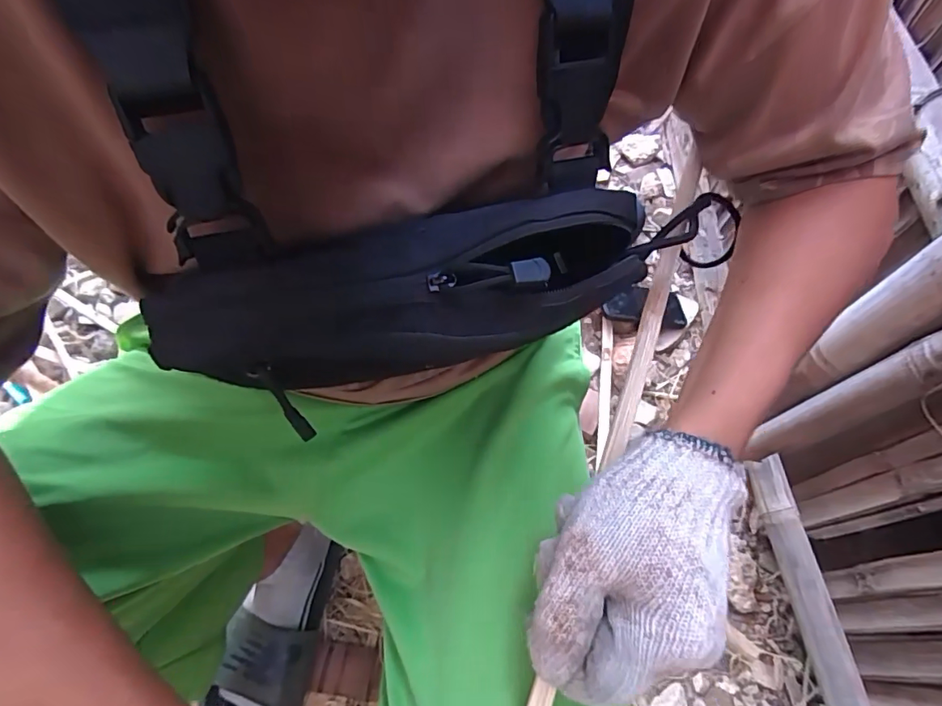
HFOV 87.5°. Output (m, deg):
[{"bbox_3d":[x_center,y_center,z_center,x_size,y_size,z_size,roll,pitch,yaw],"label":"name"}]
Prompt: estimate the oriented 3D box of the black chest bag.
[{"bbox_3d":[-0.017,-0.032,0.230,0.236,0.073,0.072,-16,64,-10],"label":"black chest bag"}]

